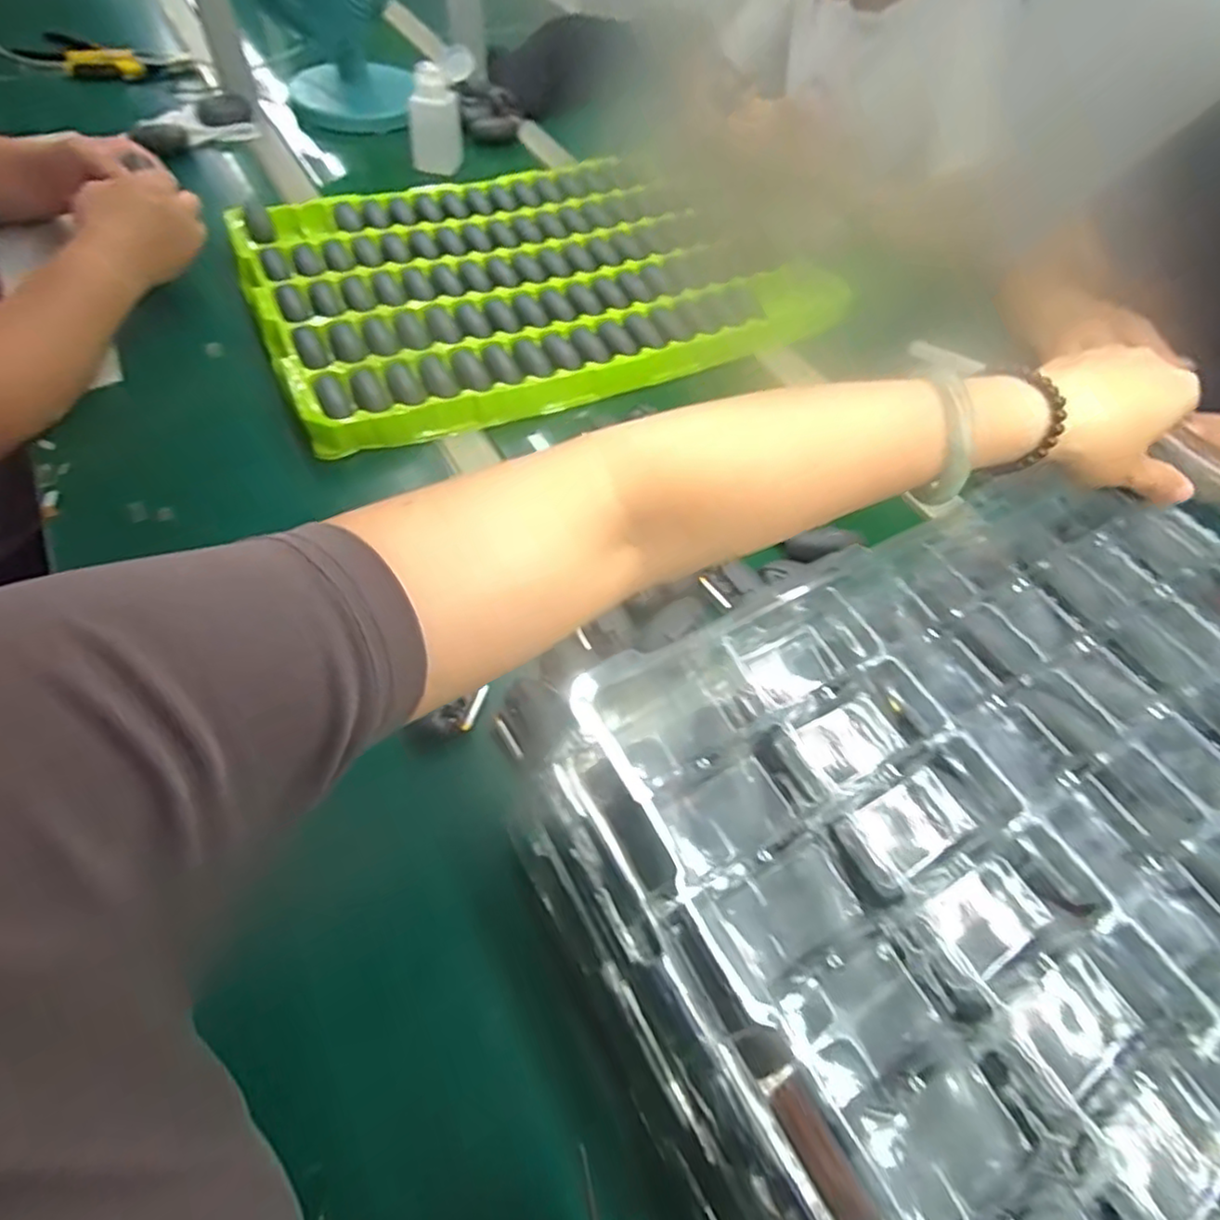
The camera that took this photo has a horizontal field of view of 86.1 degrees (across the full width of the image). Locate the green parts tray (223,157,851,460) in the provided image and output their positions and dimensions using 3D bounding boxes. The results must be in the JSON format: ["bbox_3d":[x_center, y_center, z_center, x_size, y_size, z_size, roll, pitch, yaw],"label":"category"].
[{"bbox_3d":[-0.072,-0.373,0.709,0.577,0.031,0.398,-23,61,-19],"label":"green parts tray"}]

